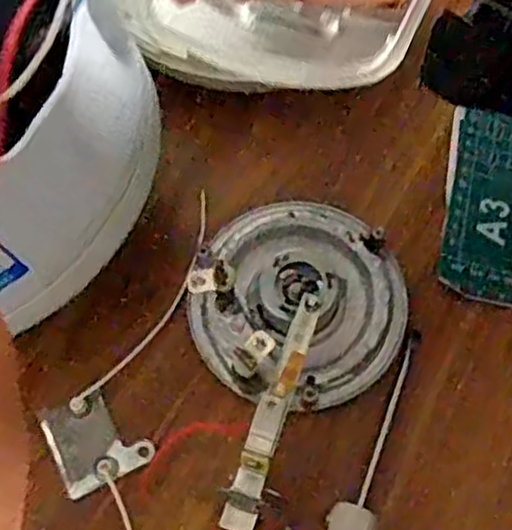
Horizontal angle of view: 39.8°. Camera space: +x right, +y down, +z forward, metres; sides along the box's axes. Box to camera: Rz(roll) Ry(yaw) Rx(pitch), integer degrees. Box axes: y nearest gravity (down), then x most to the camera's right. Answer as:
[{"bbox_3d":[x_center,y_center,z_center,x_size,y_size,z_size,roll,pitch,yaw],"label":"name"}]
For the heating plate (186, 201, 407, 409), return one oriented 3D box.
[{"bbox_3d":[0.021,0.013,0.356,0.105,0.053,0.104,0,63,-1],"label":"heating plate"}]

